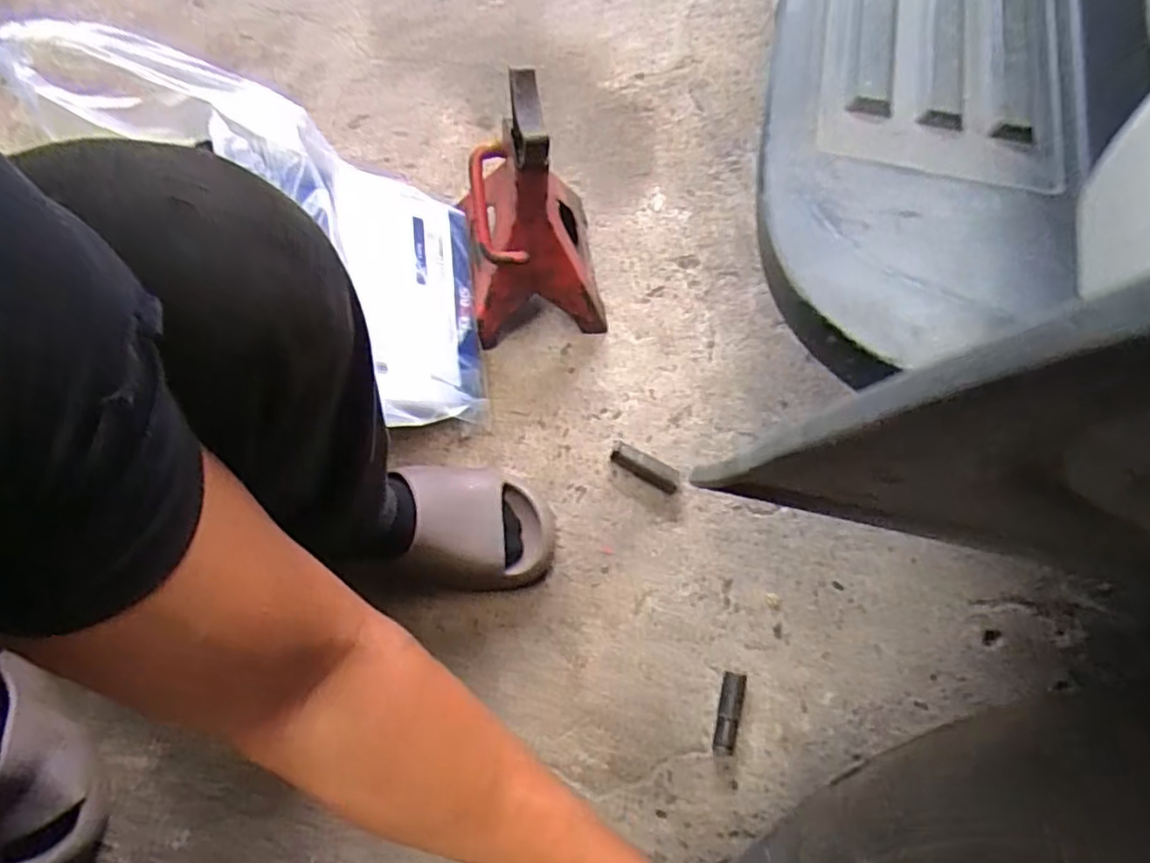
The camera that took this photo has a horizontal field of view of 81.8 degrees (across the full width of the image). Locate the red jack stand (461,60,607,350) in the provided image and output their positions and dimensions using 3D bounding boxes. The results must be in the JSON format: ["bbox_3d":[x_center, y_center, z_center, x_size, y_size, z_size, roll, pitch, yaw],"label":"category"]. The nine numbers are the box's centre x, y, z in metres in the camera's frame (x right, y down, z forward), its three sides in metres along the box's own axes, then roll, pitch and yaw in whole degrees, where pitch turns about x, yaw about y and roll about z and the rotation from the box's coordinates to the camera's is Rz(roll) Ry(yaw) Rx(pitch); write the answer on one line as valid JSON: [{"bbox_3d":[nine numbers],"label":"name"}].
[{"bbox_3d":[-0.044,-0.211,0.660,0.141,0.281,0.130,-12,73,-6],"label":"red jack stand"}]

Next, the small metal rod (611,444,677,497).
[{"bbox_3d":[0.076,0.039,0.712,0.077,0.017,0.022,32,73,8],"label":"small metal rod"}]

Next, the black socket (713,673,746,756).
[{"bbox_3d":[0.149,0.274,0.646,0.020,0.025,0.074,12,72,2],"label":"black socket"}]

